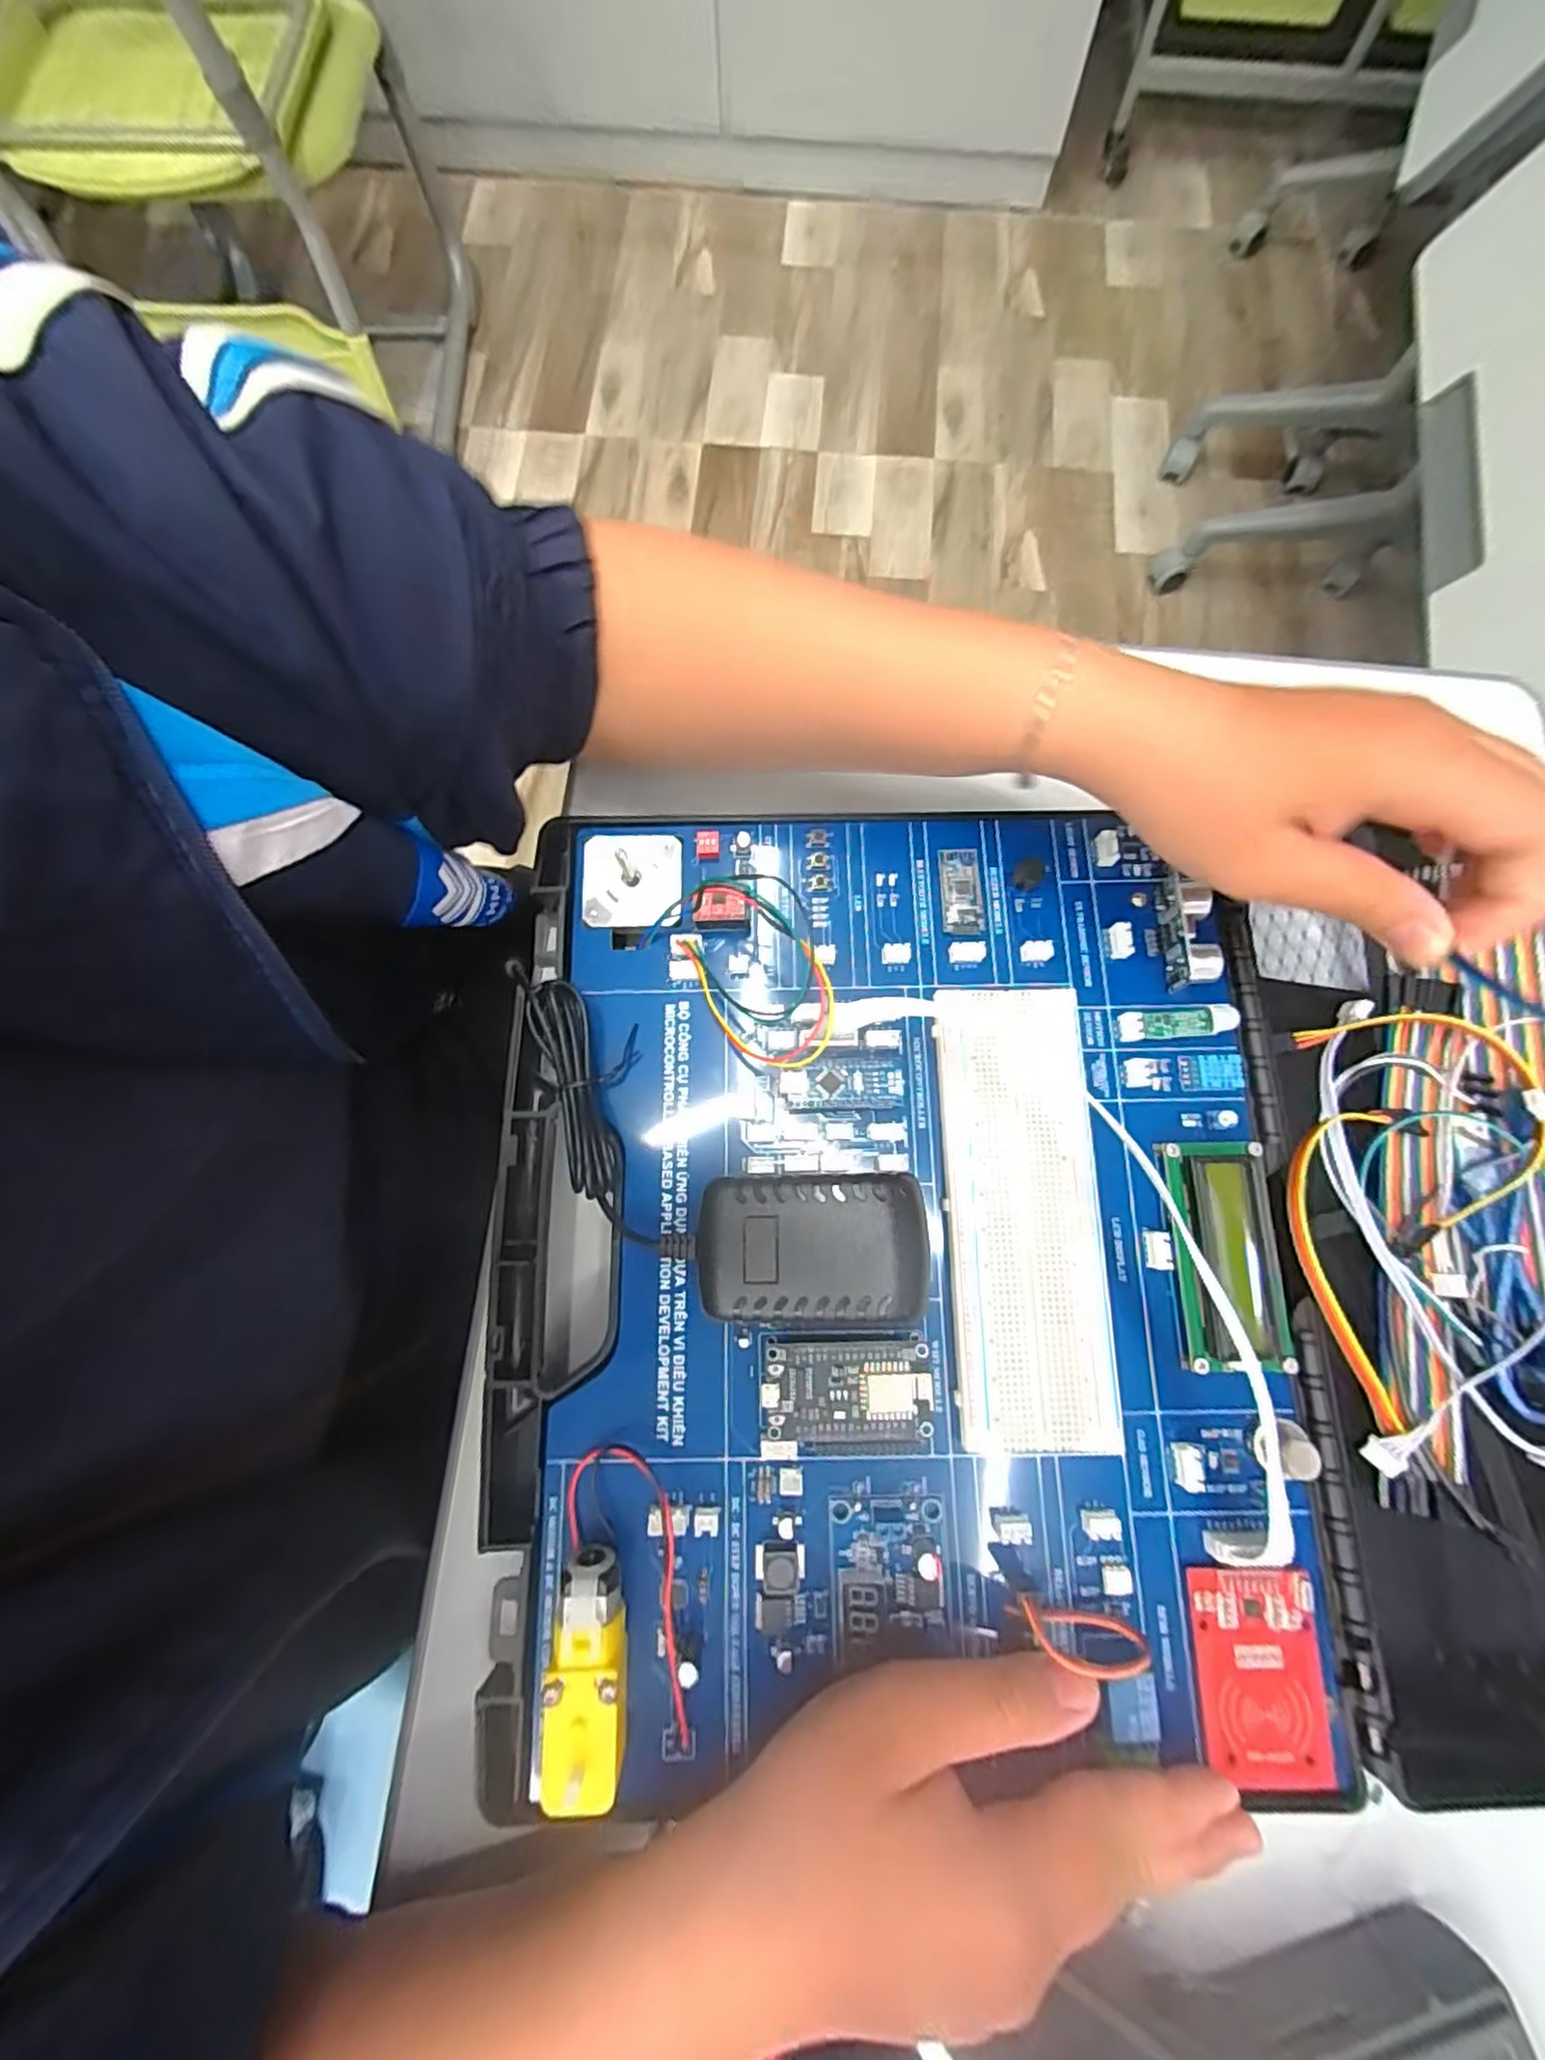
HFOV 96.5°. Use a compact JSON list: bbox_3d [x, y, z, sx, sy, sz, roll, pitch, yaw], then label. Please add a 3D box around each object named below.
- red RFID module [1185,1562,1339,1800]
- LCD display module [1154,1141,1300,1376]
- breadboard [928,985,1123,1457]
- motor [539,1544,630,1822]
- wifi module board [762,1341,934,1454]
[{"bbox_3d":[0.161,0.212,0.226,0.042,0.005,0.062,3,78,1],"label":"red RFID module"},{"bbox_3d":[0.166,0.082,0.251,0.038,0.012,0.079,-2,78,0],"label":"LCD display module"},{"bbox_3d":[0.093,0.065,0.256,0.055,0.006,0.164,0,78,0],"label":"breadboard"},{"bbox_3d":[-0.058,0.203,0.217,0.025,0.016,0.063,3,78,1],"label":"motor"},{"bbox_3d":[0.026,0.129,0.242,0.057,0.011,0.037,-1,78,0],"label":"wifi module board"}]

